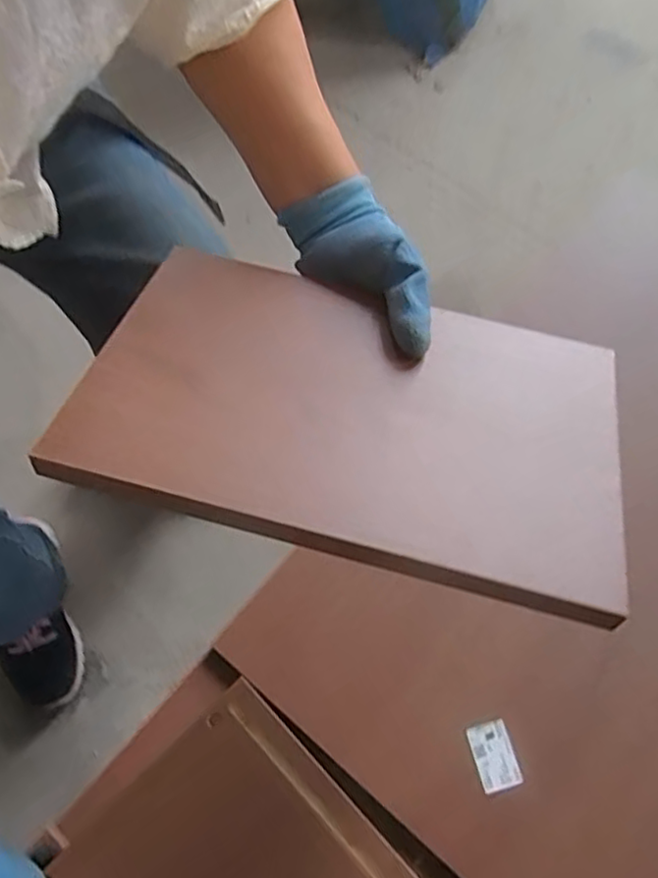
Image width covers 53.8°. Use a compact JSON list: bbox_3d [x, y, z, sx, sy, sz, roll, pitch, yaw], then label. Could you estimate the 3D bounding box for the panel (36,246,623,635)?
[{"bbox_3d":[0.016,-0.021,0.373,0.291,0.015,0.190,14,50,4],"label":"panel"}]

